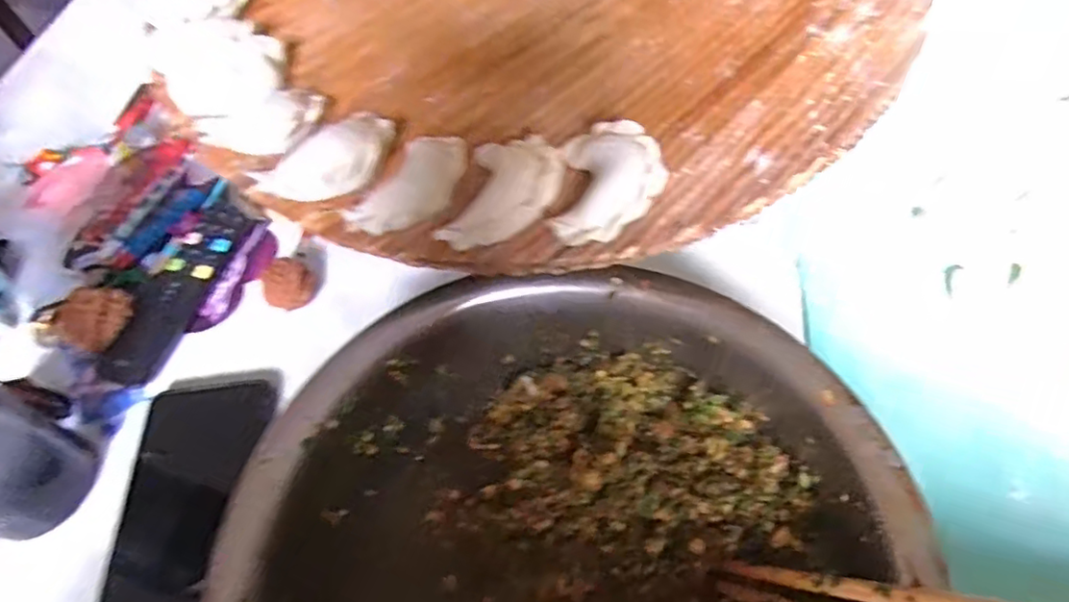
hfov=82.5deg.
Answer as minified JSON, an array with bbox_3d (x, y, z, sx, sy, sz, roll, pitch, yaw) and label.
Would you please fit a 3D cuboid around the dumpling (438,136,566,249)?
[{"bbox_3d":[-0.011,-0.045,0.260,0.039,0.024,0.058,25,64,18],"label":"dumpling"}]

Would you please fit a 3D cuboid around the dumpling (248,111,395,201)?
[{"bbox_3d":[-0.093,-0.065,0.277,0.062,0.024,0.043,-38,64,-17],"label":"dumpling"}]

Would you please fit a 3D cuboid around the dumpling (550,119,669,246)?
[{"bbox_3d":[0.032,-0.050,0.258,0.042,0.022,0.056,7,60,8],"label":"dumpling"}]

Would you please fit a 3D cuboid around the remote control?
[{"bbox_3d":[-0.241,-0.014,0.413,0.040,0.015,0.146,15,60,12],"label":"remote control"}]

